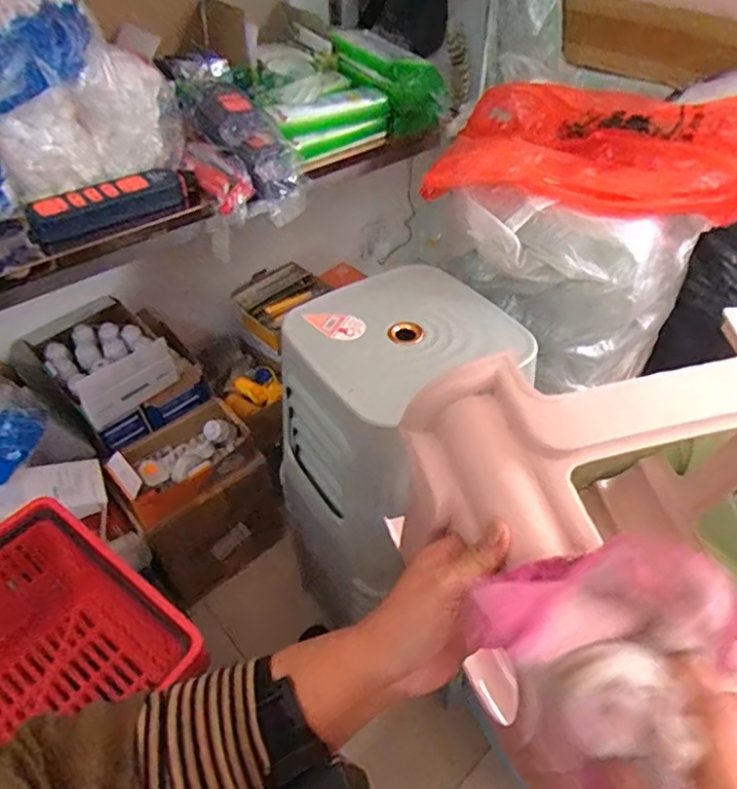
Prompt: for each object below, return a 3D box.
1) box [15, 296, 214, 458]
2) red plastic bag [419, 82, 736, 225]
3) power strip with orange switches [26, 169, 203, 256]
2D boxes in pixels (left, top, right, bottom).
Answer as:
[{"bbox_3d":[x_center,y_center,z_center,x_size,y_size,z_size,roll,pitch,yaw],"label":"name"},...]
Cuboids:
[{"bbox_3d":[-0.458,-0.044,1.018,0.239,0.169,0.196,-34,54,-29],"label":"box"},{"bbox_3d":[0.351,-0.335,0.761,0.500,0.098,0.229,12,46,11],"label":"red plastic bag"},{"bbox_3d":[-0.313,-0.240,0.704,0.213,0.044,0.046,-32,54,-28],"label":"power strip with orange switches"}]

